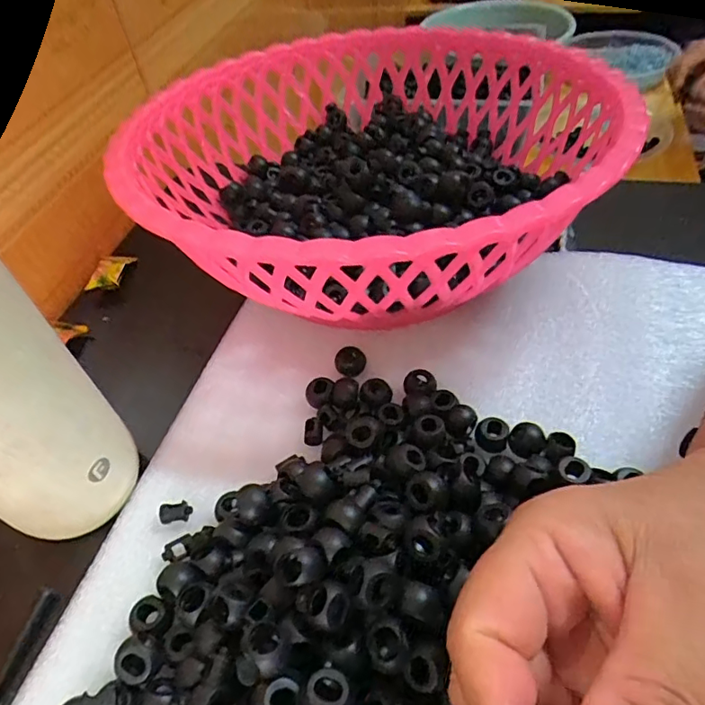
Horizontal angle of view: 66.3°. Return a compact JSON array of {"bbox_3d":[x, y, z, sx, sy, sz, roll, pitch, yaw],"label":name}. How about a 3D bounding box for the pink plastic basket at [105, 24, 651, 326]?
[{"bbox_3d":[0.021,-0.134,0.359,0.292,0.105,0.292,-3,49,3],"label":"pink plastic basket"}]

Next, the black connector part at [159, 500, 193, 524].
[{"bbox_3d":[-0.086,0.079,0.265,0.014,0.007,0.010,-11,49,-4],"label":"black connector part"}]

